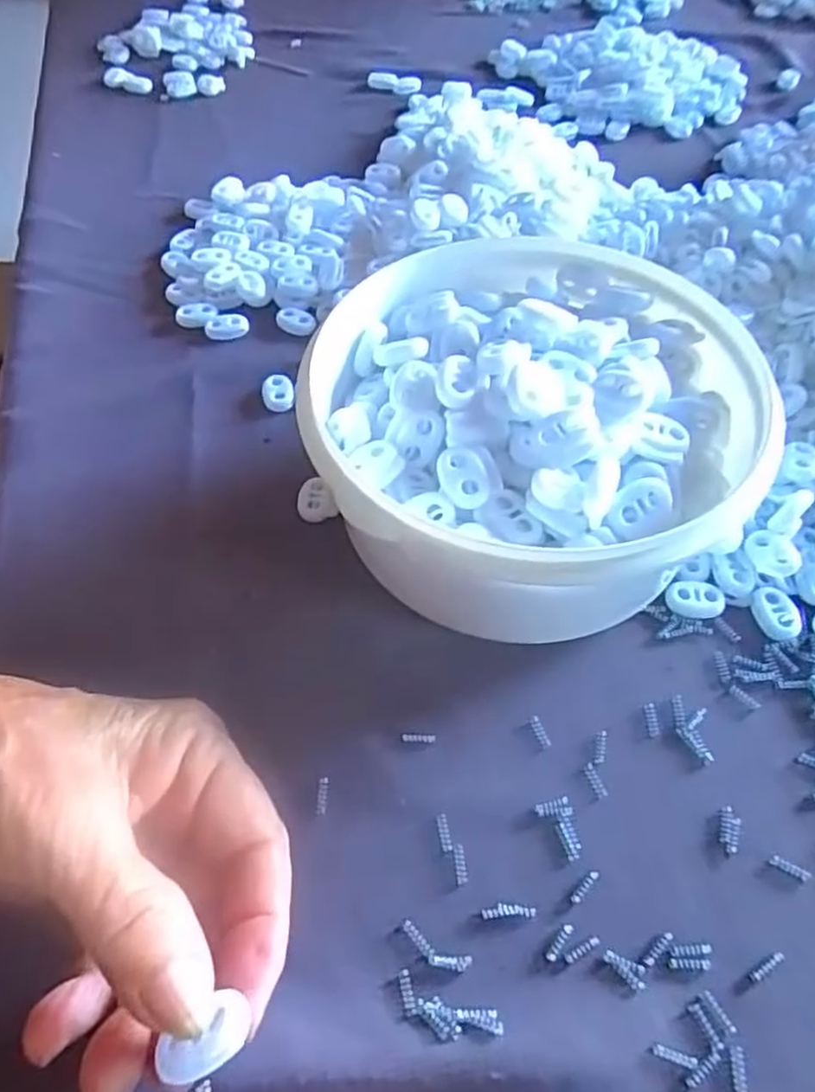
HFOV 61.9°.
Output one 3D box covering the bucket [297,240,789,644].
[{"bbox_3d":[0.047,-0.039,0.265,0.160,0.077,0.154,0,55,-1],"label":"bucket"}]

